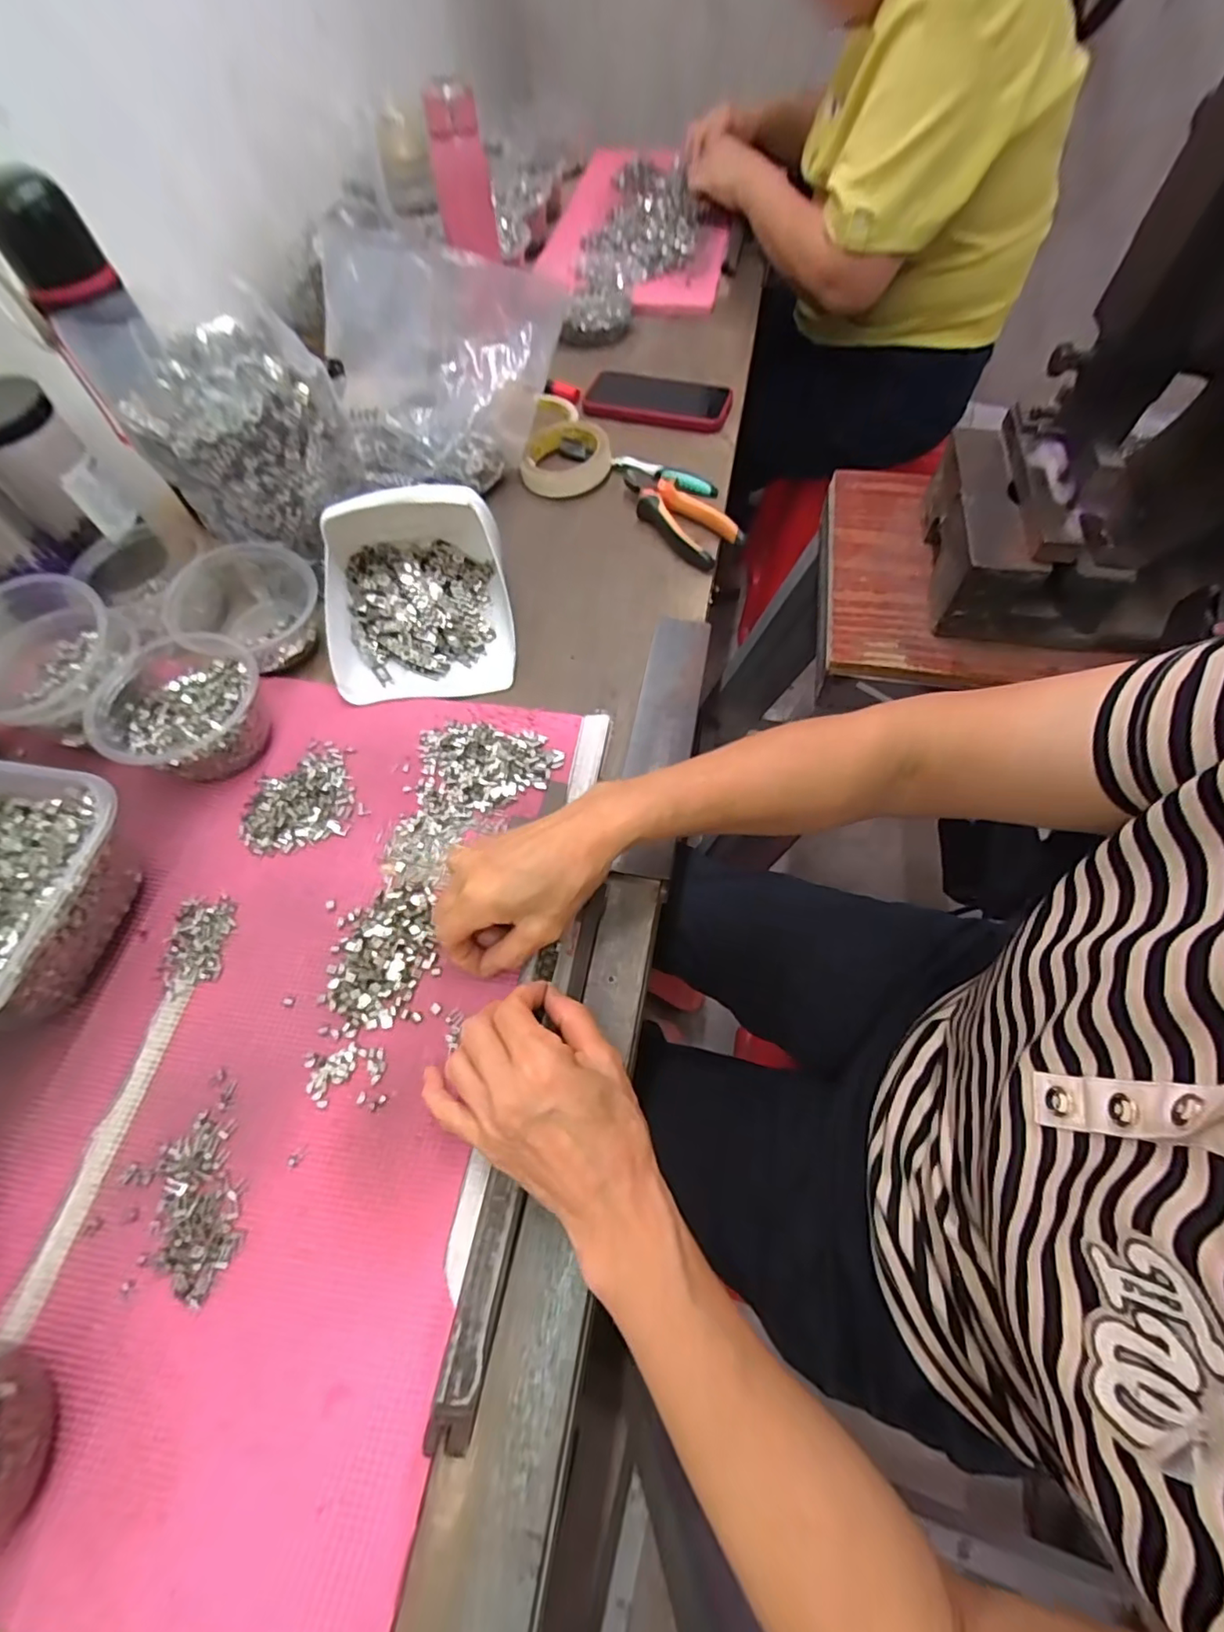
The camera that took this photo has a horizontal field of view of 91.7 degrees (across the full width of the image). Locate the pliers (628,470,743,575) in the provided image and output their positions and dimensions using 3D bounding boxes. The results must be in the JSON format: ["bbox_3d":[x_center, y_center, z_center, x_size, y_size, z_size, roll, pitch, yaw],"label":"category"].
[{"bbox_3d":[0.064,-0.305,0.598,0.055,0.024,0.159,-32,65,-14],"label":"pliers"}]

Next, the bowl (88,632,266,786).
[{"bbox_3d":[-0.327,-0.079,0.456,0.115,0.053,0.113,-1,61,2],"label":"bowl"}]

